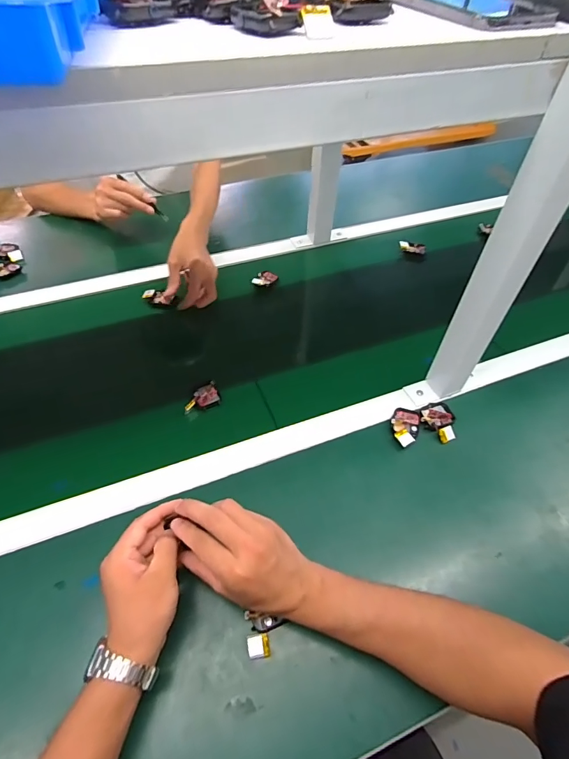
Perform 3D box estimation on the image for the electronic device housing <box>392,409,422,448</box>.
[{"bbox_3d":[0.169,0.067,0.570,0.037,0.015,0.060,14,51,10],"label":"electronic device housing"}]

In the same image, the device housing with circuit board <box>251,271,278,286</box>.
[{"bbox_3d":[-0.037,-0.194,0.785,0.040,0.010,0.049,20,53,14],"label":"device housing with circuit board"}]

